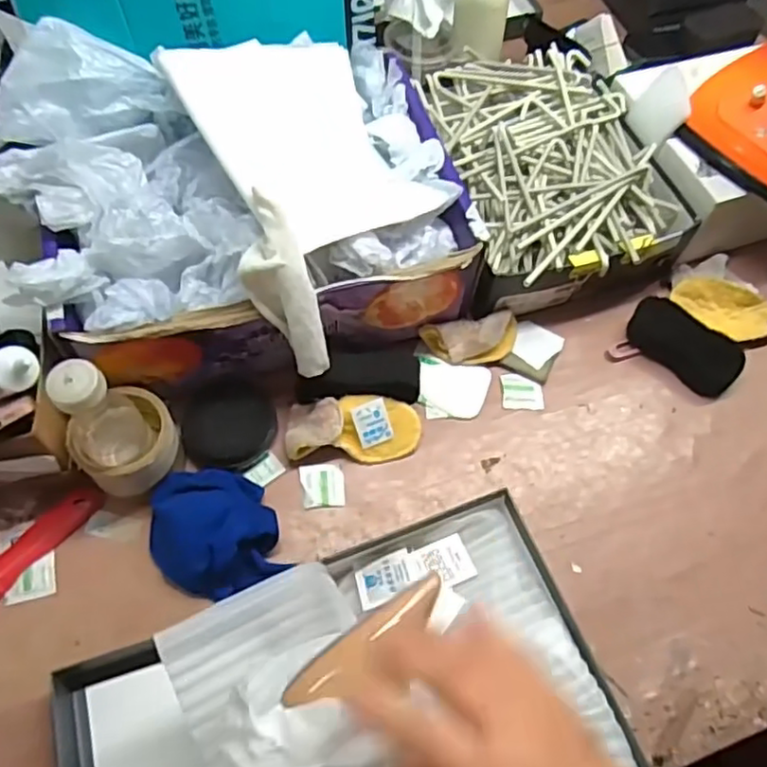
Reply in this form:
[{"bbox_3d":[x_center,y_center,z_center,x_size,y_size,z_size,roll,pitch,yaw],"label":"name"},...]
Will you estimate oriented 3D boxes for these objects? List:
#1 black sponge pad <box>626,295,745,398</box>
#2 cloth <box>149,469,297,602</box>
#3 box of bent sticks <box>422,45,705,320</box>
[{"bbox_3d":[0.338,-0.044,0.738,0.054,0.033,0.126,-39,70,-21],"label":"black sponge pad"},{"bbox_3d":[-0.161,0.130,0.605,0.111,0.063,0.125,-23,65,-14],"label":"cloth"},{"bbox_3d":[0.196,-0.249,0.790,0.260,0.120,0.348,-8,62,-7],"label":"box of bent sticks"}]

